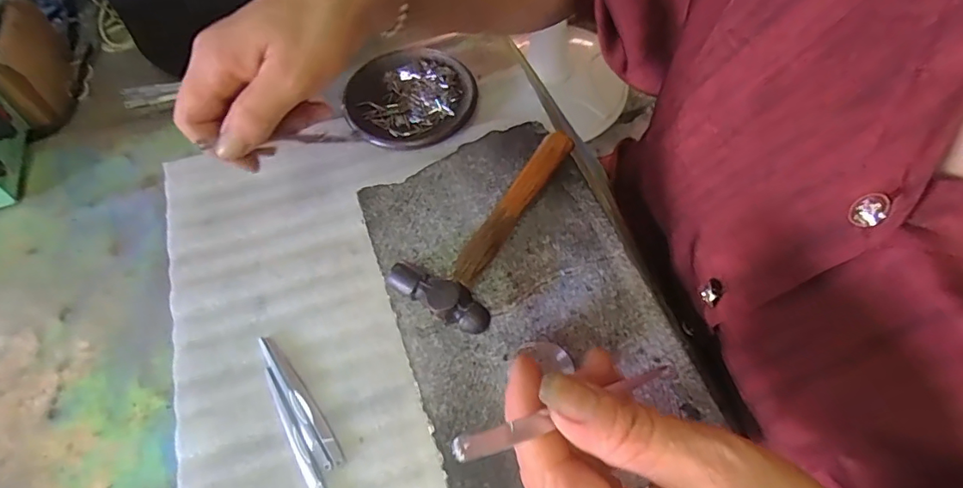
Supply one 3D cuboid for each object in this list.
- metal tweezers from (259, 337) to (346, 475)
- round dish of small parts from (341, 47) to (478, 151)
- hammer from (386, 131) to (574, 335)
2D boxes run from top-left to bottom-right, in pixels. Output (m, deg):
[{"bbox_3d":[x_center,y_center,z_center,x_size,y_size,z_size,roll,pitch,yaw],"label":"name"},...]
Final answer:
[{"bbox_3d":[-0.119,0.101,0.331,0.016,0.006,0.101,-32,64,-13],"label":"metal tweezers"},{"bbox_3d":[-0.063,-0.129,0.446,0.111,0.016,0.114,-2,62,3],"label":"round dish of small parts"},{"bbox_3d":[0.014,-0.015,0.319,0.061,0.023,0.152,31,68,19],"label":"hammer"}]

